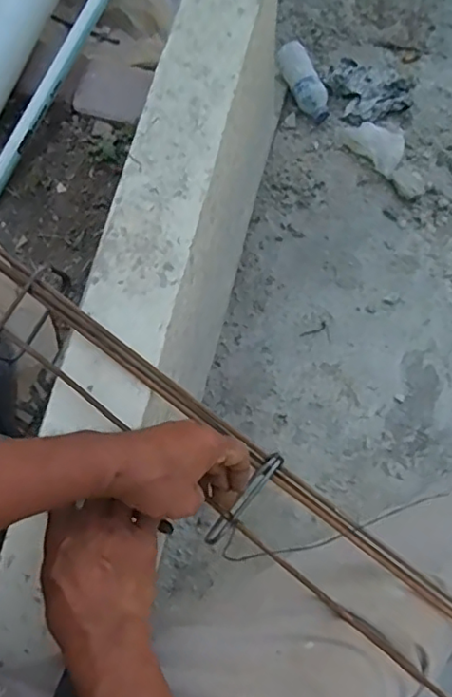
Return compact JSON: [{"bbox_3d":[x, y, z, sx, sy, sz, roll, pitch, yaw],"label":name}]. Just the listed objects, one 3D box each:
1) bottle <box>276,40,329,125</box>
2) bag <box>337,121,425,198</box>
[{"bbox_3d":[0.149,-0.513,1.135,0.054,0.047,0.156,-26,89,-6],"label":"bottle"},{"bbox_3d":[0.306,-0.367,1.100,0.103,0.046,0.198,-39,77,-9],"label":"bag"}]

